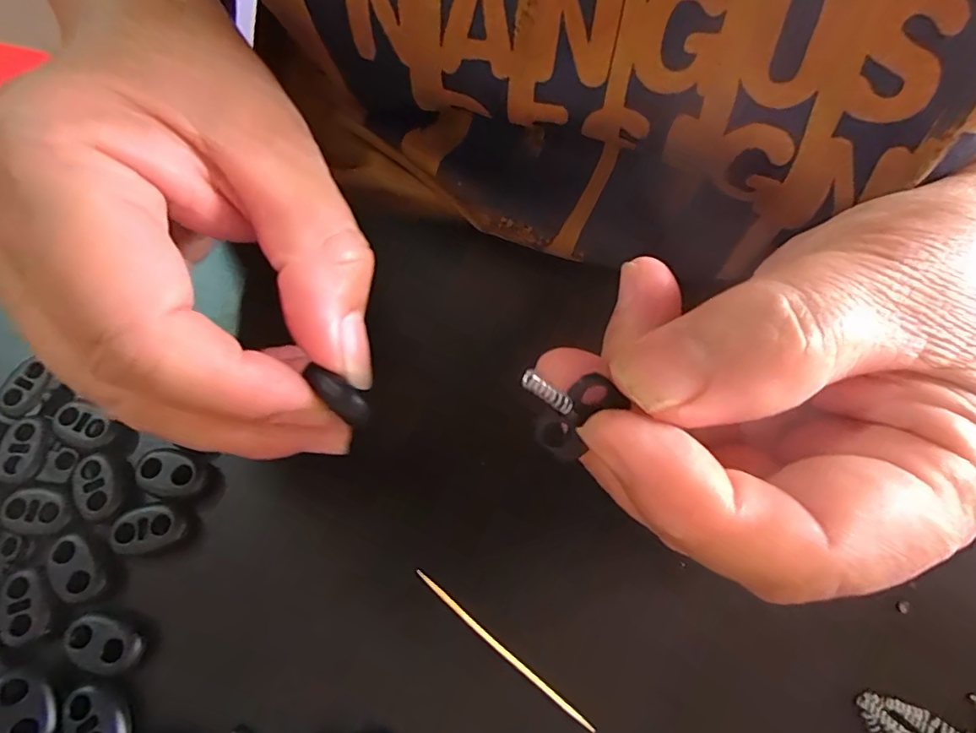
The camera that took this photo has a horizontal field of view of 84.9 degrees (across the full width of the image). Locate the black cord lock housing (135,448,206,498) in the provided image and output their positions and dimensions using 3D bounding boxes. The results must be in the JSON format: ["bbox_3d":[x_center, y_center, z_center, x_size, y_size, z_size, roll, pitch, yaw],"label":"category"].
[{"bbox_3d":[-0.098,0.033,0.163,0.020,0.004,0.014,13,70,5],"label":"black cord lock housing"}]

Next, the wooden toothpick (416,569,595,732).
[{"bbox_3d":[0.003,0.081,0.154,0.063,0.006,0.004,37,74,13],"label":"wooden toothpick"}]

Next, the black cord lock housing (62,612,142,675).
[{"bbox_3d":[-0.107,0.076,0.147,0.020,0.004,0.012,23,72,9],"label":"black cord lock housing"}]

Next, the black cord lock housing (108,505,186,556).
[{"bbox_3d":[-0.101,0.048,0.157,0.019,0.004,0.014,-10,70,-3],"label":"black cord lock housing"}]

